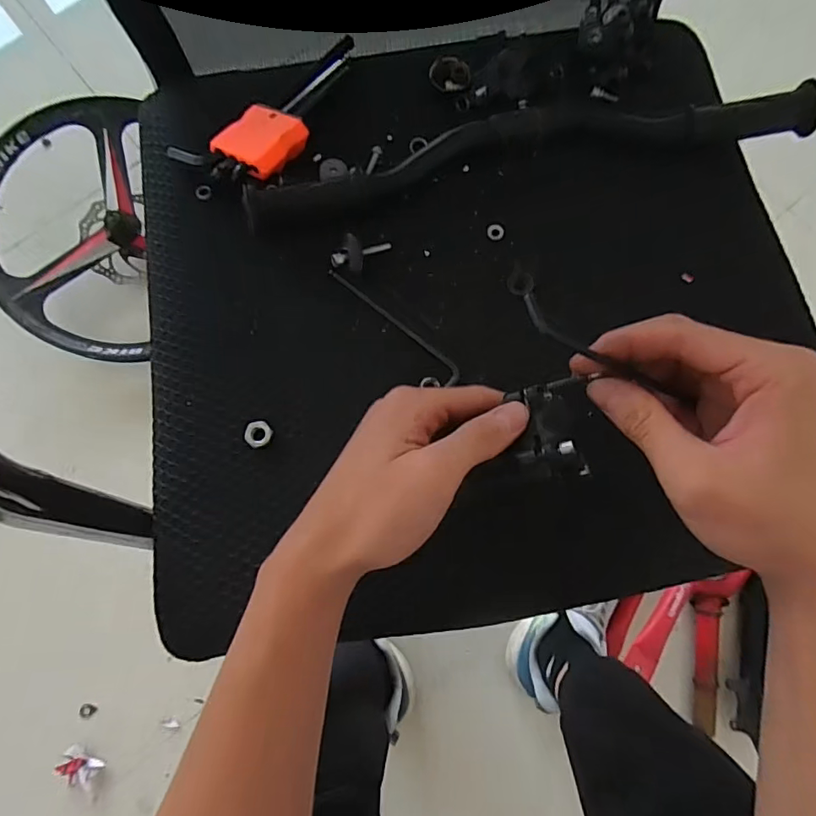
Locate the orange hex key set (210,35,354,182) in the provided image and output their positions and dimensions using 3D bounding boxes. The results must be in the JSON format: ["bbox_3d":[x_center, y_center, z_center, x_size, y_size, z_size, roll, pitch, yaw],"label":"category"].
[{"bbox_3d":[-0.086,-0.230,0.381,0.052,0.020,0.167,26,66,6],"label":"orange hex key set"}]

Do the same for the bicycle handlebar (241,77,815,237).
[{"bbox_3d":[0.103,-0.195,0.367,0.436,0.040,0.049,-14,80,-3],"label":"bicycle handlebar"}]

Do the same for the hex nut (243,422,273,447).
[{"bbox_3d":[-0.098,0.017,0.329,0.016,0.005,0.017,43,82,7],"label":"hex nut"}]

